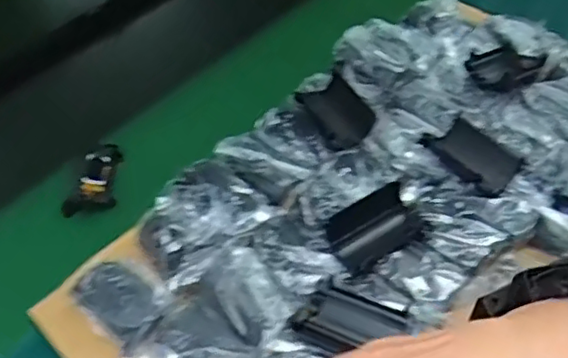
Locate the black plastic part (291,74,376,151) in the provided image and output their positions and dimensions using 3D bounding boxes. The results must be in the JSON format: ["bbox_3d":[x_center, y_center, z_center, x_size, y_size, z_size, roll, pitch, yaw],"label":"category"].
[{"bbox_3d":[0.044,-0.061,0.542,0.043,0.019,0.072,-27,54,-15],"label":"black plastic part"}]

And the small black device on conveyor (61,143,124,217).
[{"bbox_3d":[-0.171,-0.002,0.565,0.041,0.021,0.070,-3,51,4],"label":"small black device on conveyor"}]

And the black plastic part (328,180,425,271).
[{"bbox_3d":[0.066,0.034,0.467,0.070,0.017,0.044,-31,55,-18],"label":"black plastic part"}]

